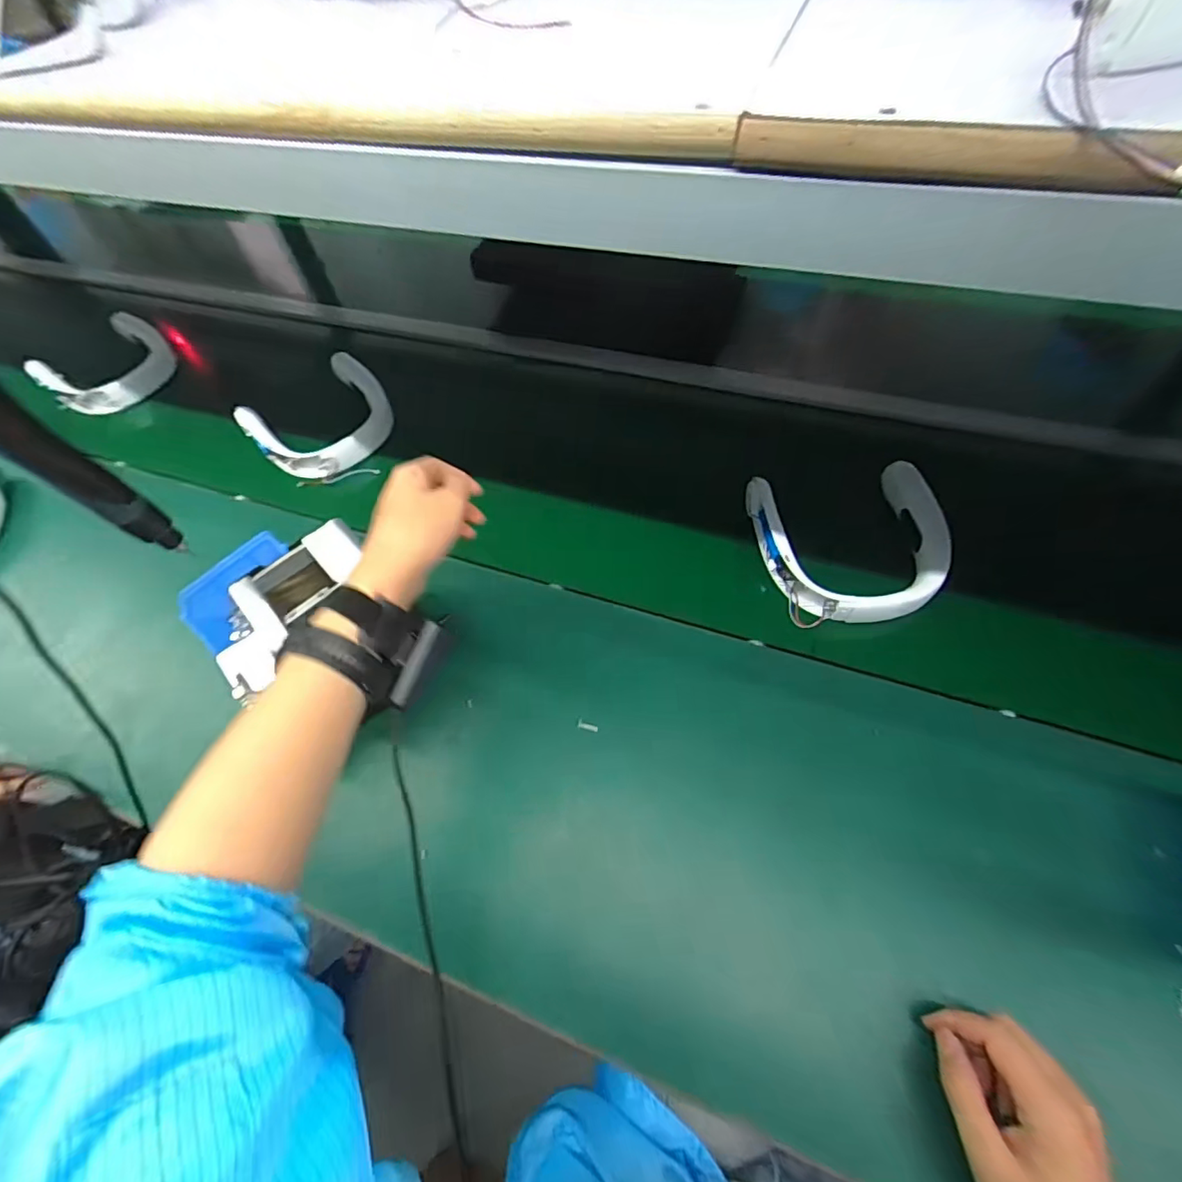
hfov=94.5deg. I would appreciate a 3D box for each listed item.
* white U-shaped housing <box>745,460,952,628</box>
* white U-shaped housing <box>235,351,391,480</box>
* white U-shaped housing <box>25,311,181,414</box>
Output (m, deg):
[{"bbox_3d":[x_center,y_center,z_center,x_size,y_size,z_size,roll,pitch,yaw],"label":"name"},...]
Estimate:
[{"bbox_3d":[0.305,-0.060,0.641,0.201,0.050,0.189,-6,57,1],"label":"white U-shaped housing"},{"bbox_3d":[-0.406,-0.265,0.837,0.201,0.039,0.209,36,67,24],"label":"white U-shaped housing"},{"bbox_3d":[-0.857,-0.398,0.973,0.171,0.059,0.197,31,65,22],"label":"white U-shaped housing"}]

